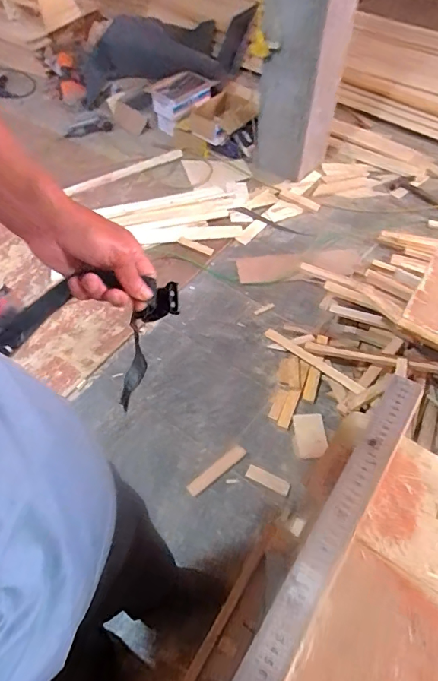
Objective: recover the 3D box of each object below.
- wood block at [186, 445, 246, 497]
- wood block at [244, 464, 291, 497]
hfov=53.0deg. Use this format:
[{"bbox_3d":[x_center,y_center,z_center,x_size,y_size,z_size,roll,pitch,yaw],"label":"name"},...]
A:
[{"bbox_3d":[-0.005,0.403,1.365,0.212,0.012,0.045,-35,61,-22],"label":"wood block"},{"bbox_3d":[0.148,0.423,1.331,0.135,0.014,0.044,24,59,17],"label":"wood block"}]

